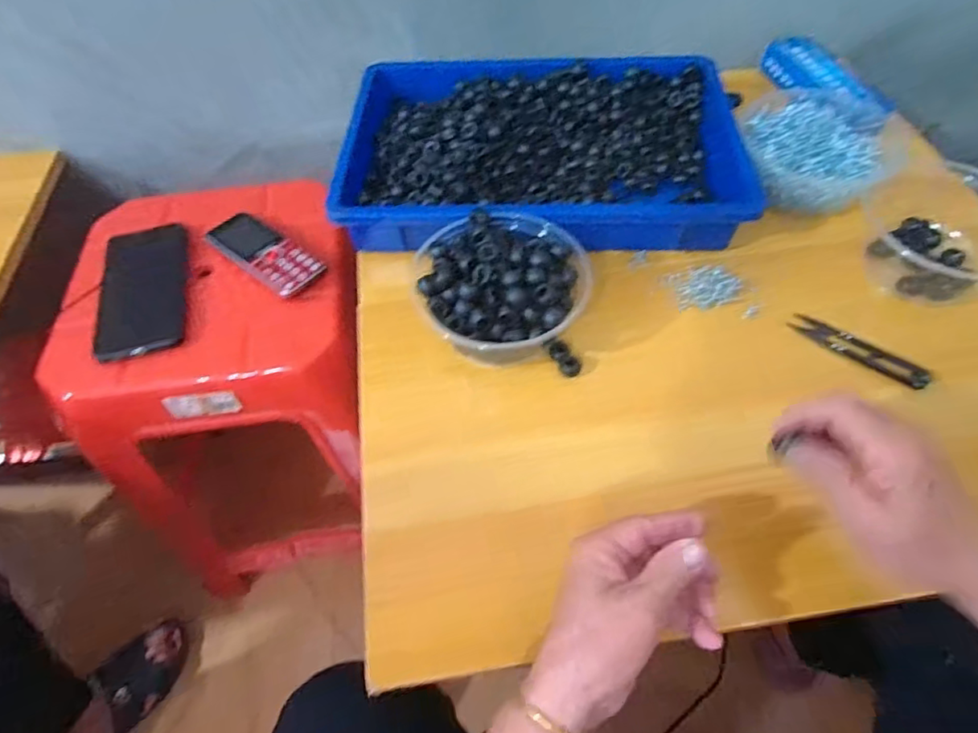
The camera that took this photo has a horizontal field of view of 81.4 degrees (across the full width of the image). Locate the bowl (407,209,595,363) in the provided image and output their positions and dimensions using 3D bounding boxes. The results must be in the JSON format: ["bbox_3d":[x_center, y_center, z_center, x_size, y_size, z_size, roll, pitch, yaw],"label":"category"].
[{"bbox_3d":[0.008,-0.057,0.451,0.128,0.073,0.125,-22,58,-13],"label":"bowl"}]

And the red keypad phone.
[{"bbox_3d":[-0.226,-0.114,0.565,0.137,0.007,0.052,33,63,22],"label":"red keypad phone"}]

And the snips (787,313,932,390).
[{"bbox_3d":[0.288,-0.015,0.443,0.101,0.009,0.024,39,65,24],"label":"snips"}]

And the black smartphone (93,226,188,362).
[{"bbox_3d":[-0.331,-0.077,0.550,0.081,0.013,0.159,-16,57,-9],"label":"black smartphone"}]

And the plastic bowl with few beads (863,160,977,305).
[{"bbox_3d":[0.384,-0.108,0.475,0.113,0.047,0.139,17,58,13],"label":"plastic bowl with few beads"}]

